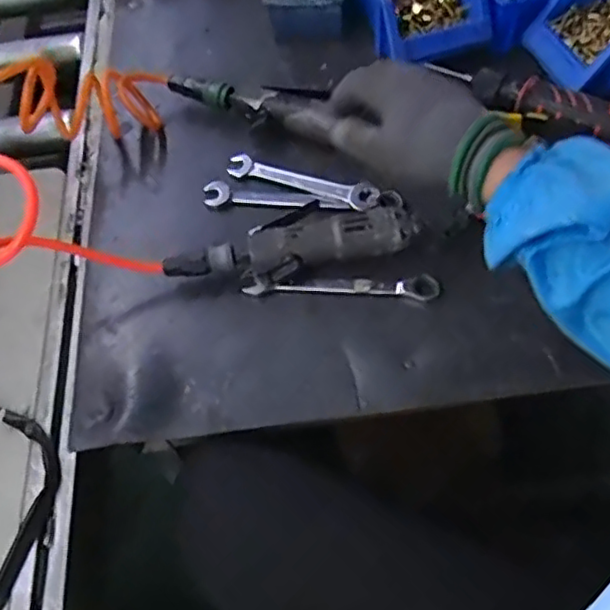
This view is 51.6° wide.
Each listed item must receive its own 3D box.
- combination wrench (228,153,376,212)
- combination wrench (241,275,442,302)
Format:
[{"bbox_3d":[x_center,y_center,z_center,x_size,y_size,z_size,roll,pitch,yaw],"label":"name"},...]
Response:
[{"bbox_3d":[-0.003,-0.123,0.624,0.154,0.013,0.031,20,62,17],"label":"combination wrench"},{"bbox_3d":[0.032,-0.017,0.560,0.170,0.012,0.023,3,58,7],"label":"combination wrench"}]

